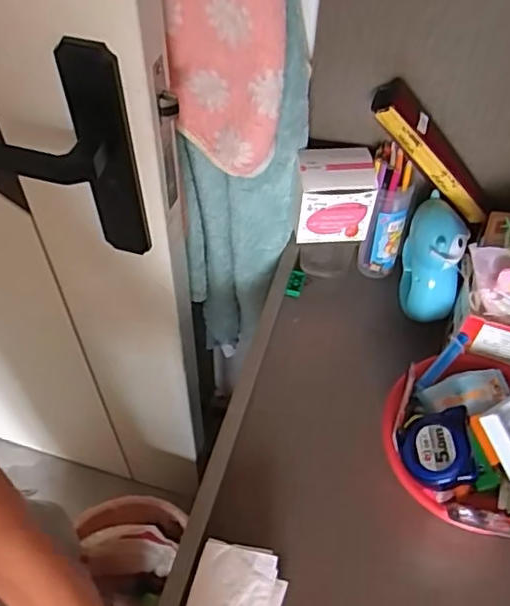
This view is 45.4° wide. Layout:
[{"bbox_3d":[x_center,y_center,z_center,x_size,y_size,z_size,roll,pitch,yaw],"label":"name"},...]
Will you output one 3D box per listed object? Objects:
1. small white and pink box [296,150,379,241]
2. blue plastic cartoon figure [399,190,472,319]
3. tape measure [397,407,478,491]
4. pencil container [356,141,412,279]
[{"bbox_3d":[0.083,-0.119,0.667,0.084,0.080,0.068,-2,54,-3],"label":"small white and pink box"},{"bbox_3d":[0.193,-0.046,0.674,0.055,0.125,0.094,7,54,4],"label":"blue plastic cartoon figure"},{"bbox_3d":[0.167,0.136,0.559,0.062,0.031,0.065,-15,53,17],"label":"tape measure"},{"bbox_3d":[0.148,-0.098,0.698,0.051,0.165,0.053,15,55,9],"label":"pencil container"}]

